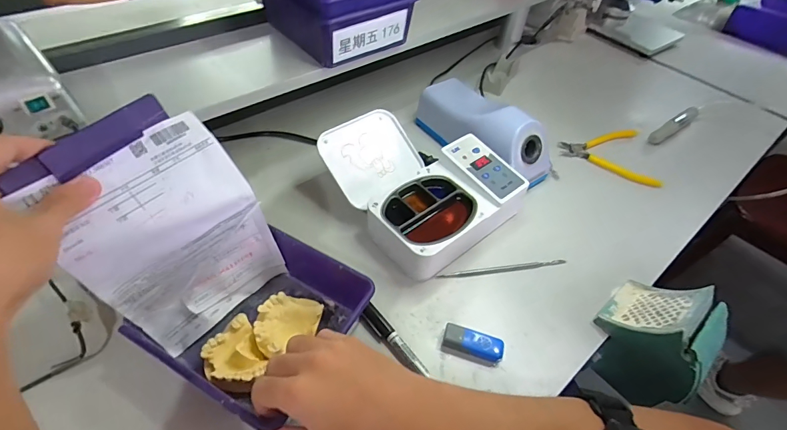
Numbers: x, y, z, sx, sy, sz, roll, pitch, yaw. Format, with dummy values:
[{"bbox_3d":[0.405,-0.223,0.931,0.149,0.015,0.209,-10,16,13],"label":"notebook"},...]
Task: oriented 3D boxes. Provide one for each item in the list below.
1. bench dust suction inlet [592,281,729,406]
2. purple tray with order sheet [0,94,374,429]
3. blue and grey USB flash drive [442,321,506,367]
[{"bbox_3d":[0.286,0.132,0.436,0.077,0.129,0.103,-32,58,-28],"label":"bench dust suction inlet"},{"bbox_3d":[-0.145,0.047,0.342,0.207,0.200,0.155,26,52,17],"label":"purple tray with order sheet"},{"bbox_3d":[0.083,0.135,0.412,0.062,0.016,0.027,14,49,8],"label":"blue and grey USB flash drive"}]

